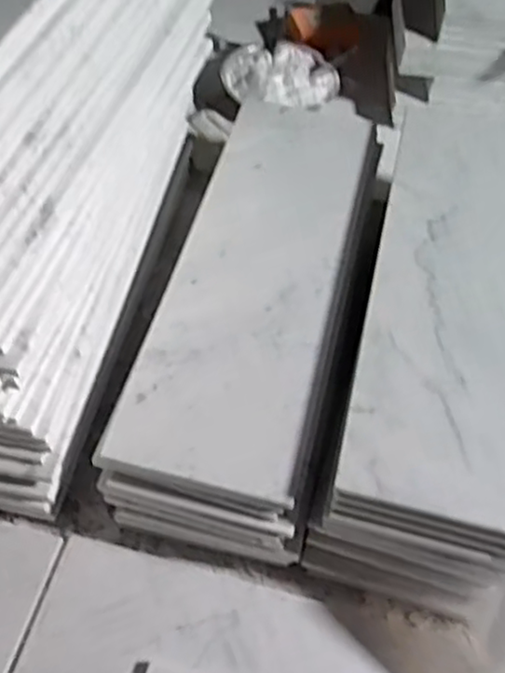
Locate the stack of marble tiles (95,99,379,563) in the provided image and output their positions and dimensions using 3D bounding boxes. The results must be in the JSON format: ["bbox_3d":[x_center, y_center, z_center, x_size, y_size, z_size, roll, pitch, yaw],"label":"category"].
[{"bbox_3d":[0.011,-0.043,0.709,0.165,0.105,0.490,11,56,7],"label":"stack of marble tiles"}]

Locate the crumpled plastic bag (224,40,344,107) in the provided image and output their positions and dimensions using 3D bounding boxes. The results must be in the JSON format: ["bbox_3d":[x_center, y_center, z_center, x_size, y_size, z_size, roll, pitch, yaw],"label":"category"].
[{"bbox_3d":[0.036,-0.342,0.935,0.144,0.027,0.132,-19,58,-14],"label":"crumpled plastic bag"}]

